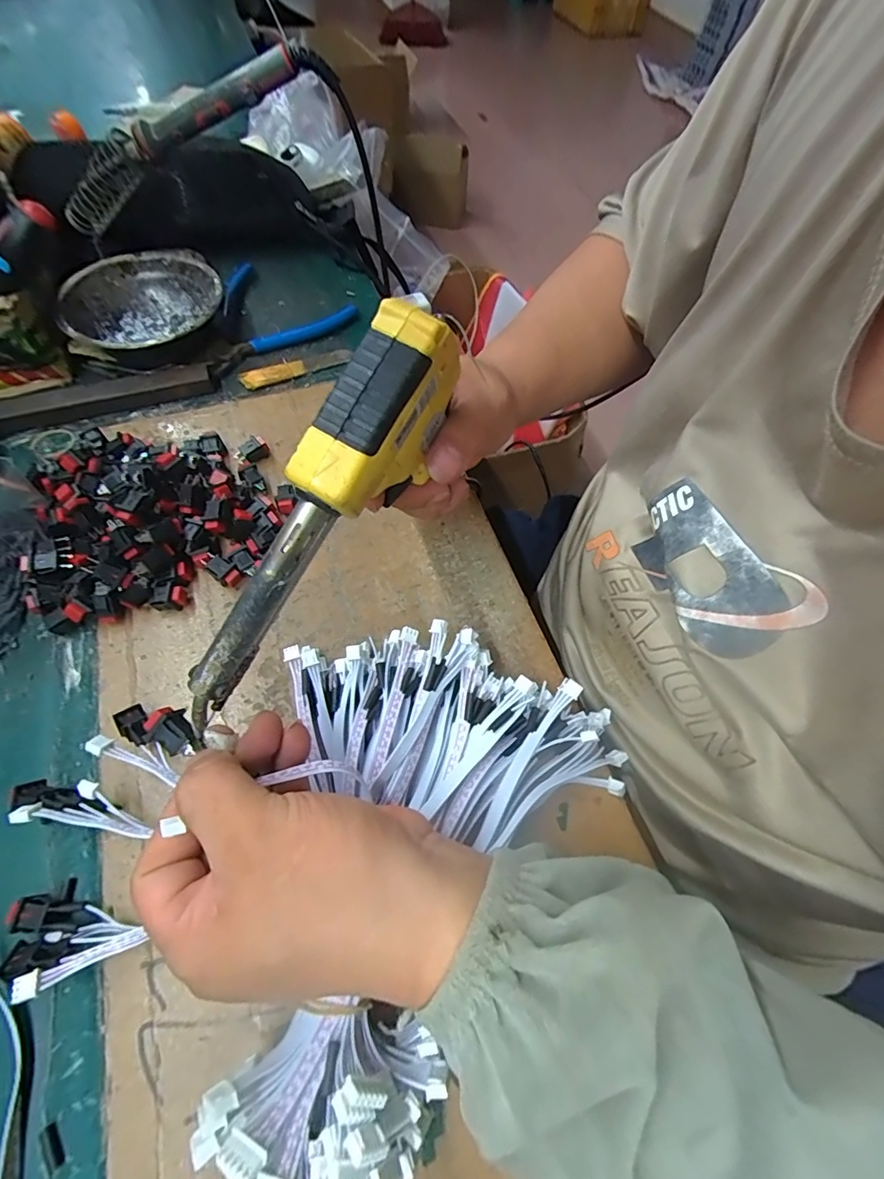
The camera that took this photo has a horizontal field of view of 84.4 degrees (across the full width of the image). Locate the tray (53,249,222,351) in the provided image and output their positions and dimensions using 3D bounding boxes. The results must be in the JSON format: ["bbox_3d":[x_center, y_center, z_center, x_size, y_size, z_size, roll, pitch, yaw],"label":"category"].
[{"bbox_3d":[-0.254,-0.241,0.426,0.133,0.039,0.123,-34,68,-19],"label":"tray"}]

